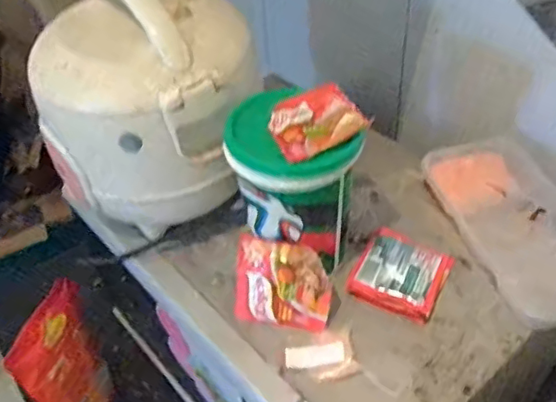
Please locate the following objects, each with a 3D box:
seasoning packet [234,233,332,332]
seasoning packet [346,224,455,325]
[{"bbox_3d":[0.004,0.073,0.519,0.083,0.076,0.008,8,15,14],"label":"seasoning packet"},{"bbox_3d":[0.115,0.066,0.547,0.076,0.021,0.081,20,50,23],"label":"seasoning packet"}]

